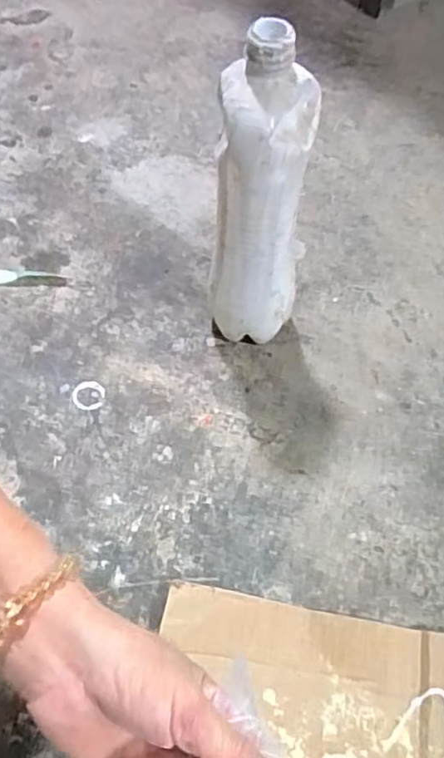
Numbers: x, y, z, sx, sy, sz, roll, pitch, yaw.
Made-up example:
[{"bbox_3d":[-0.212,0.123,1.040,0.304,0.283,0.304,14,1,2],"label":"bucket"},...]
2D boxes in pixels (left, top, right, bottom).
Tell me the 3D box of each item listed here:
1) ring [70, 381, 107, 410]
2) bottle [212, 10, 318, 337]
[{"bbox_3d":[-0.125,0.014,0.578,0.031,0.004,0.030,1,58,-2],"label":"ring"},{"bbox_3d":[0.029,-0.124,0.499,0.075,0.284,0.062,11,58,4],"label":"bottle"}]

